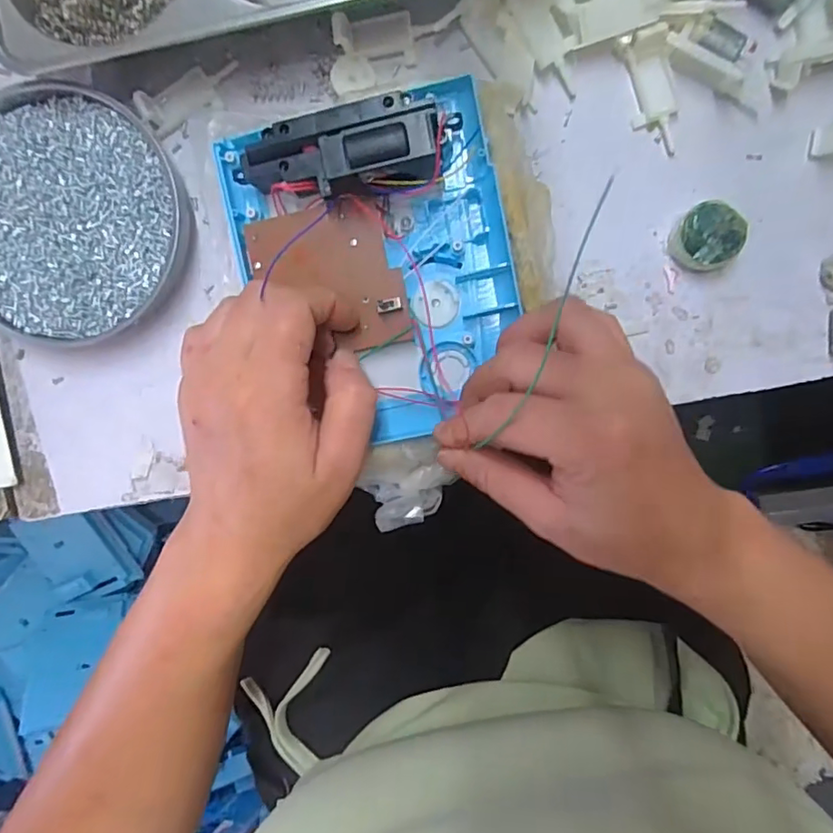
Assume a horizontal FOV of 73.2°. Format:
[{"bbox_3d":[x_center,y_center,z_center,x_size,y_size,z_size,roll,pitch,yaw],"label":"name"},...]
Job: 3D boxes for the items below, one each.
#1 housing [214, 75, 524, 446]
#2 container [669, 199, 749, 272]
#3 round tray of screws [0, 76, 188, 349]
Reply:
[{"bbox_3d":[-0.019,-0.067,0.267,0.127,0.040,0.155,-13,95,6],"label":"housing"},{"bbox_3d":[0.153,-0.094,0.294,0.034,0.017,0.033,0,96,4],"label":"container"},{"bbox_3d":[-0.195,-0.109,0.315,0.135,0.018,0.131,0,96,4],"label":"round tray of screws"}]

